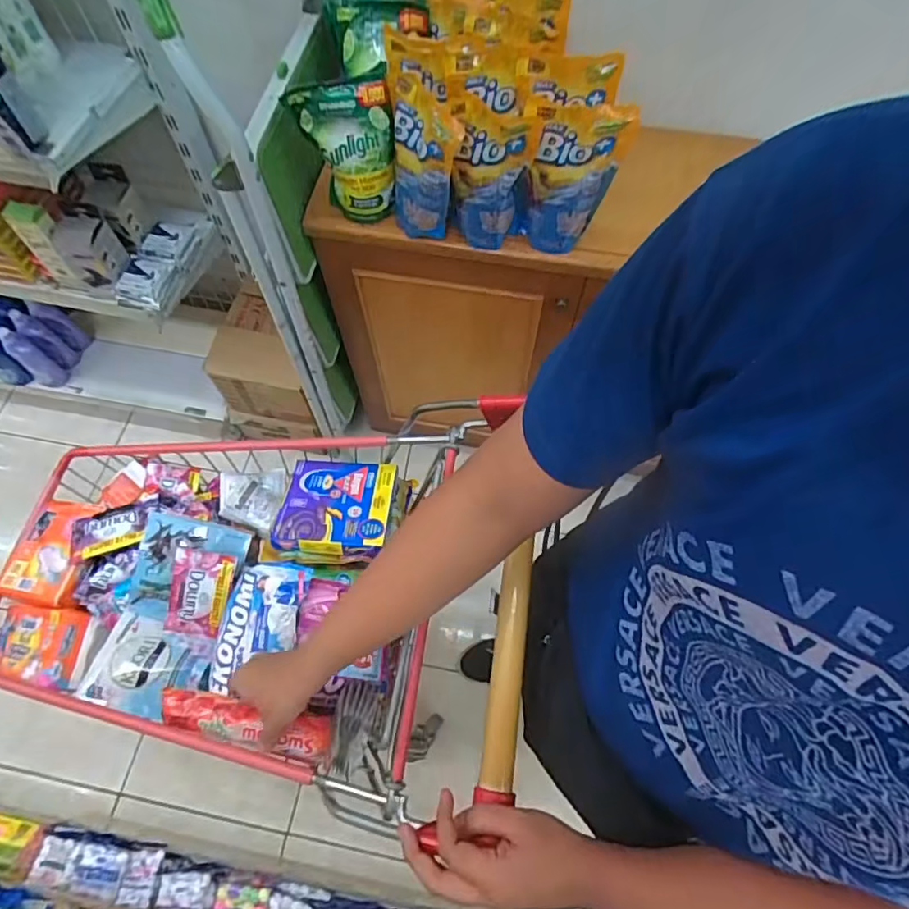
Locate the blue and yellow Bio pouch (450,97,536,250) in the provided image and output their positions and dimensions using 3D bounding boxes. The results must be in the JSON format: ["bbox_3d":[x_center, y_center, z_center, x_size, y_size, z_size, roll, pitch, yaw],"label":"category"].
[{"bbox_3d":[0.053,-0.402,0.815,0.107,0.215,0.042,8,66,5],"label":"blue and yellow Bio pouch"}]

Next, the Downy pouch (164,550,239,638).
[{"bbox_3d":[-0.325,0.176,0.702,0.070,0.010,0.107,13,93,-6],"label":"Downy pouch"}]

